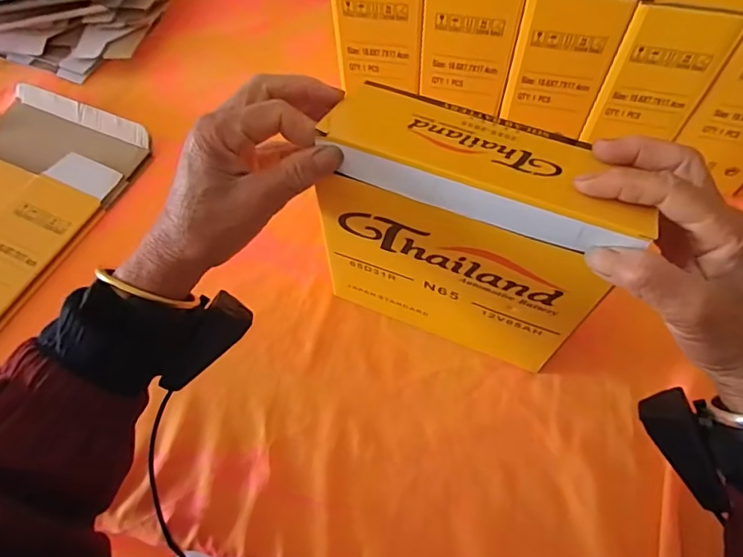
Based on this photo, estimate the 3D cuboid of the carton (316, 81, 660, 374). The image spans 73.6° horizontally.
[{"bbox_3d":[0.065,-0.028,0.364,0.181,0.195,0.078,19,63,10],"label":"carton"}]

